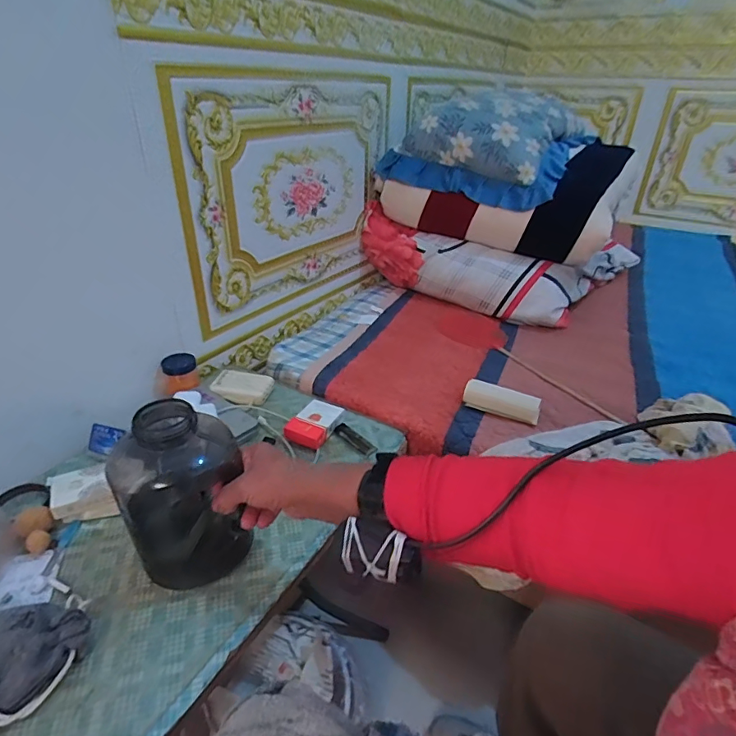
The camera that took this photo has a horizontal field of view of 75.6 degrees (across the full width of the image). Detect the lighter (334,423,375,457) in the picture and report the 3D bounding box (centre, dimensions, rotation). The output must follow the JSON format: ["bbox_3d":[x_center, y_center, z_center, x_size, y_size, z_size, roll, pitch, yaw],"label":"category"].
[{"bbox_3d":[-0.020,0.111,0.730,0.026,0.009,0.080,-26,40,-38],"label":"lighter"}]

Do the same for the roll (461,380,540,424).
[{"bbox_3d":[0.227,0.056,0.809,0.125,0.034,0.042,15,33,21],"label":"roll"}]

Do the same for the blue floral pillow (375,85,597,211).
[{"bbox_3d":[0.314,-0.561,1.171,0.396,0.208,0.447,21,36,29],"label":"blue floral pillow"}]

